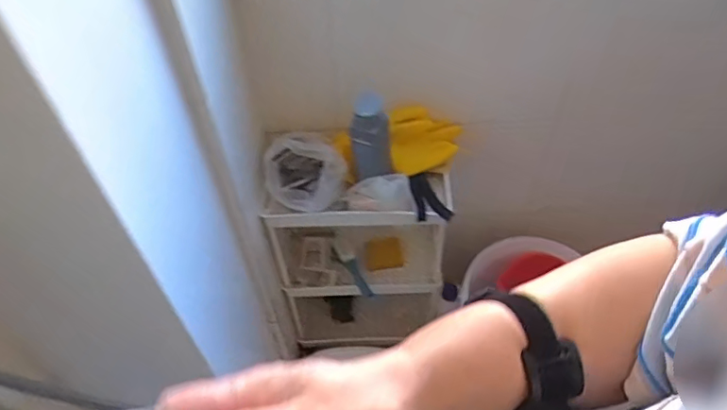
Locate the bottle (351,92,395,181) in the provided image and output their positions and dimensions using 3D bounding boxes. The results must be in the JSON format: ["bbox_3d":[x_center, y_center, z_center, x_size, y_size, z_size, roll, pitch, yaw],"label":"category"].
[{"bbox_3d":[0.022,-0.120,0.996,0.068,0.188,0.081,33,59,27],"label":"bottle"}]

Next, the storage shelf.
[{"bbox_3d":[0.000,0.137,1.282,0.381,0.606,0.201,-4,50,-1],"label":"storage shelf"}]

